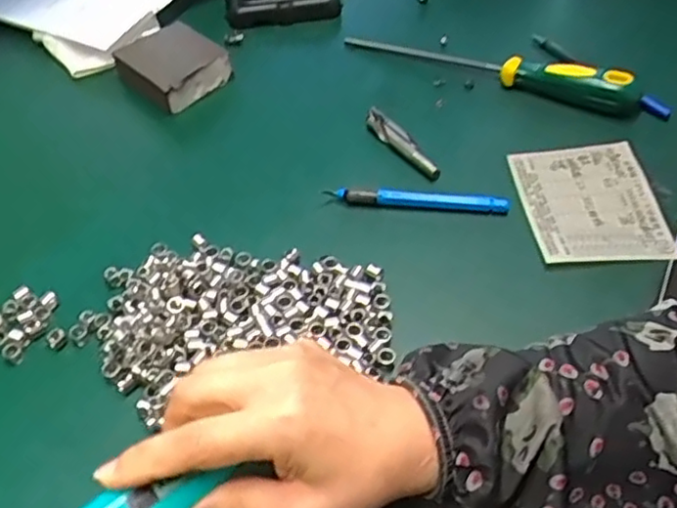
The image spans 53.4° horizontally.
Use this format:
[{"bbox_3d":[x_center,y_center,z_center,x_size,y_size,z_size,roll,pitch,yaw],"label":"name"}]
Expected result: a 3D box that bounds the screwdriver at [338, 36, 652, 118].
[{"bbox_3d":[0.122,-0.158,0.549,0.237,0.026,0.025,20,52,20],"label":"screwdriver"}]

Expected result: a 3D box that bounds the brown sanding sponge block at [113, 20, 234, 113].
[{"bbox_3d":[-0.139,-0.157,0.558,0.072,0.028,0.077,-37,56,-26],"label":"brown sanding sponge block"}]

